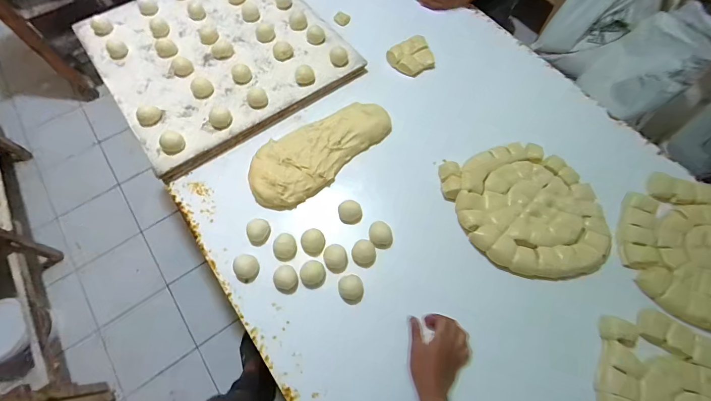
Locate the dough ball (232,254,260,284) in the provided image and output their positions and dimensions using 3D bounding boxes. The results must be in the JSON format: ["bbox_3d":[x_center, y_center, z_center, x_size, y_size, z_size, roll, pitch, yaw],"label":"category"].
[{"bbox_3d":[-0.223,0.138,0.686,0.048,0.024,0.052,0,66,-1],"label":"dough ball"}]

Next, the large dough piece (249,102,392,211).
[{"bbox_3d":[-0.079,-0.116,0.772,0.344,0.038,0.155,-34,71,-15],"label":"large dough piece"}]

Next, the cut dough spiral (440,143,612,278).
[{"bbox_3d":[0.361,0.015,0.705,0.283,0.032,0.289,0,66,-1],"label":"cut dough spiral"}]

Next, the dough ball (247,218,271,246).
[{"bbox_3d":[-0.201,0.064,0.702,0.049,0.031,0.047,0,66,-1],"label":"dough ball"}]

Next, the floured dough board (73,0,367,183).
[{"bbox_3d":[-0.370,-0.416,0.897,0.562,0.049,0.577,-34,71,-15],"label":"floured dough board"}]

